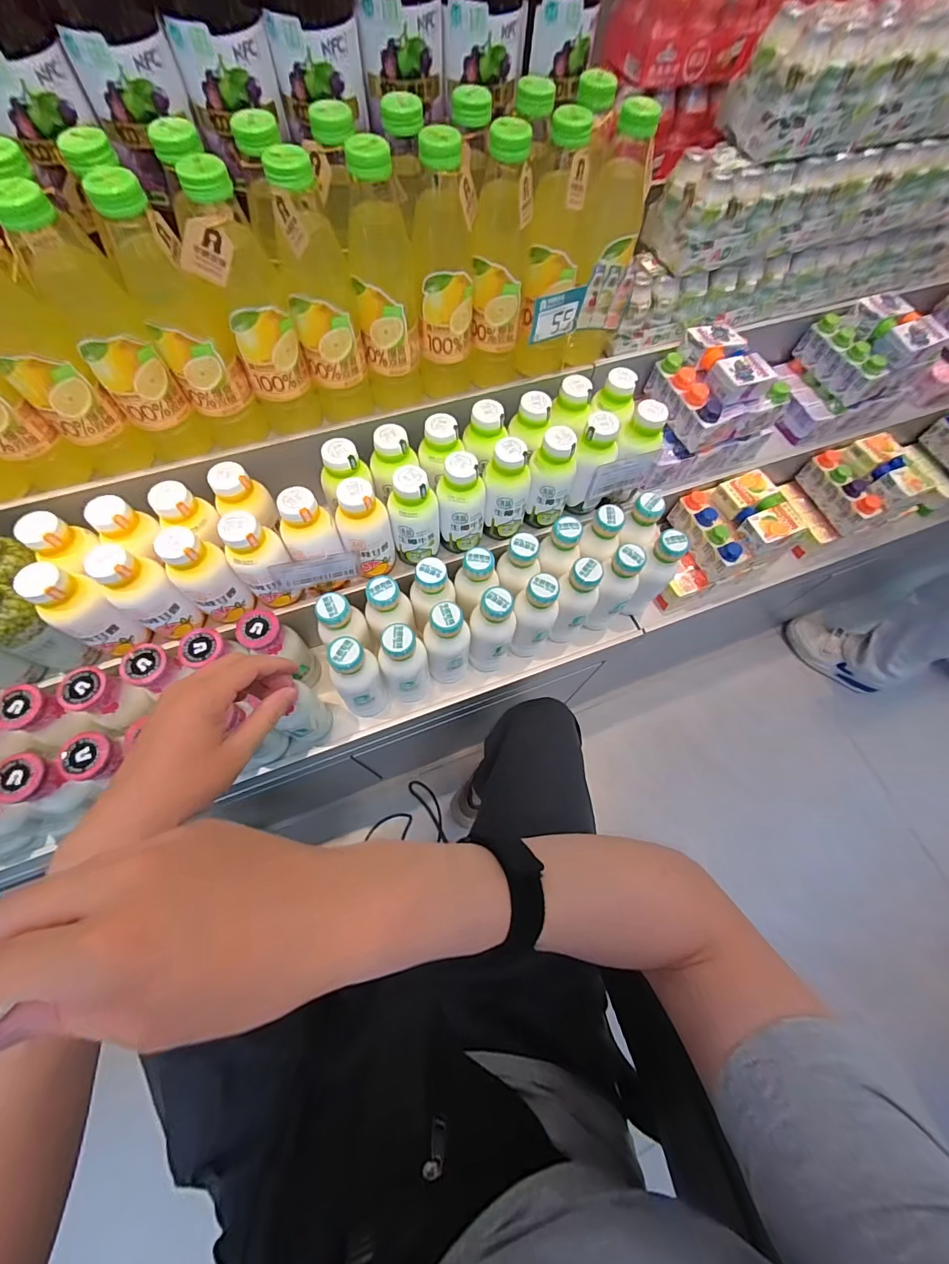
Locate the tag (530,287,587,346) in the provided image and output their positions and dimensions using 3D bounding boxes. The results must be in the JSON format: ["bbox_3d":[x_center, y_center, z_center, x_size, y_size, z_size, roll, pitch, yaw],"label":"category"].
[{"bbox_3d":[0.100,-0.386,0.554,0.075,0.052,0.010,-30,71,-14],"label":"tag"}]

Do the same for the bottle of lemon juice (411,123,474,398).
[{"bbox_3d":[-0.032,-0.392,0.510,0.063,0.246,0.068,3,67,-1],"label":"bottle of lemon juice"}]

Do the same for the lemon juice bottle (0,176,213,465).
[{"bbox_3d":[-0.351,-0.279,0.446,0.065,0.244,0.072,-35,73,-16],"label":"lemon juice bottle"}]

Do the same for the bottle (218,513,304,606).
[{"bbox_3d":[-0.246,-0.077,0.537,0.057,0.141,0.051,-35,73,-16],"label":"bottle"}]

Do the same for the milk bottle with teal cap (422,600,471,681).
[{"bbox_3d":[-0.036,0.019,0.615,0.059,0.174,0.047,-8,68,-6],"label":"milk bottle with teal cap"}]

